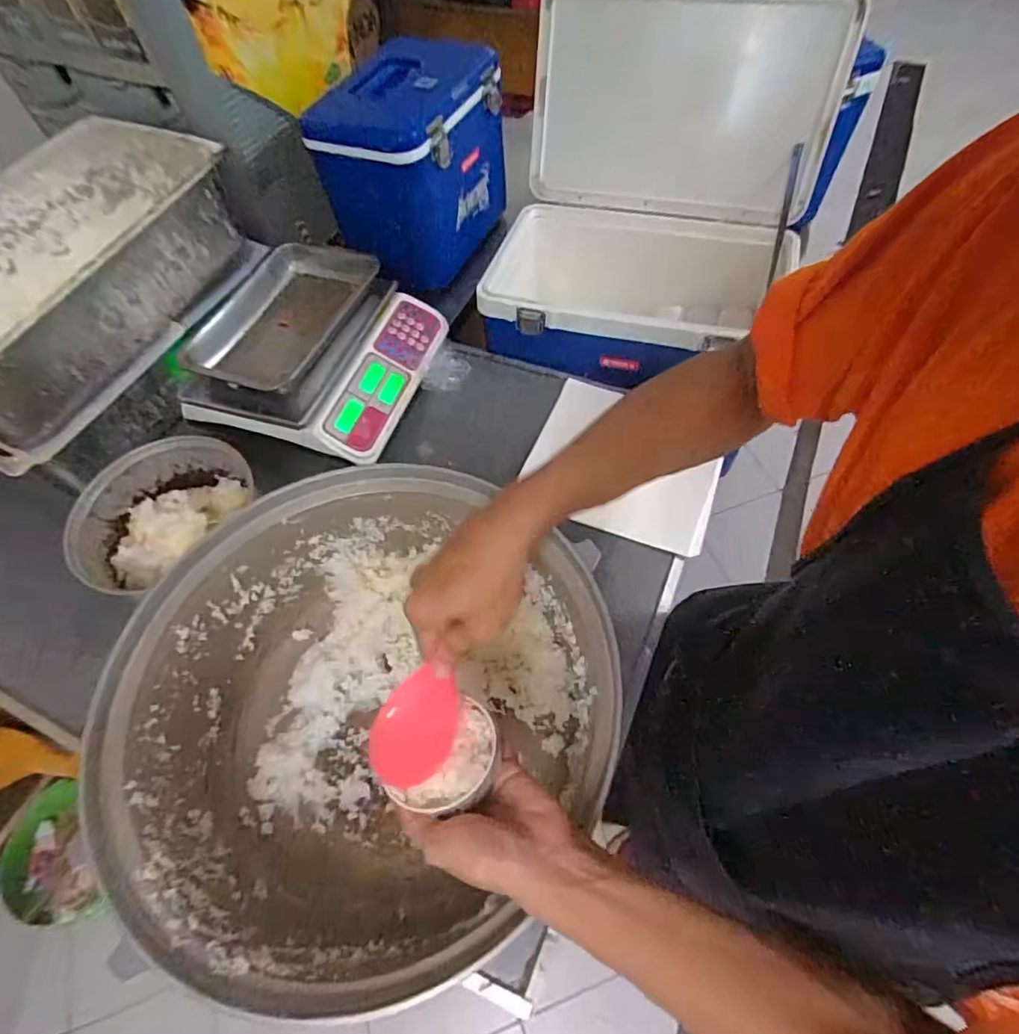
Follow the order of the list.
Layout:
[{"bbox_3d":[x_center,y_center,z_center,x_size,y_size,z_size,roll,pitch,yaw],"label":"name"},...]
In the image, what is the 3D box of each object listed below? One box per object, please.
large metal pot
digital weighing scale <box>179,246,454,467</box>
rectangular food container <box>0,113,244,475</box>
[{"bbox_3d":[-0.138,0.197,0.603,0.441,0.230,0.445,37,69,23],"label":"large metal pot"},{"bbox_3d":[-0.311,-0.276,0.913,0.318,0.111,0.332,15,62,13],"label":"digital weighing scale"},{"bbox_3d":[-0.659,-0.351,0.834,0.319,0.162,0.520,22,64,17],"label":"rectangular food container"}]

